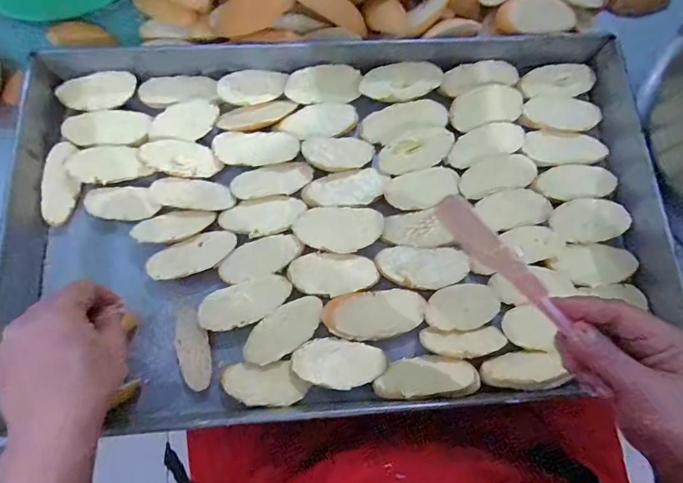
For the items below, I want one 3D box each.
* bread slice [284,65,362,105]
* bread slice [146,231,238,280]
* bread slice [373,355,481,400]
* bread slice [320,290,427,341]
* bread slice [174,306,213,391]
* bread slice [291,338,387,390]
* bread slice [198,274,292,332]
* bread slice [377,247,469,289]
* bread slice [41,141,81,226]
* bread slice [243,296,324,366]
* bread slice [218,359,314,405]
[{"bbox_3d":[-0.020,-0.171,0.432,0.080,0.008,0.040,-2,77,-3],"label":"bread slice"},{"bbox_3d":[-0.144,0.014,0.385,0.083,0.011,0.034,-24,79,-8],"label":"bread slice"},{"bbox_3d":[0.076,0.121,0.359,0.090,0.009,0.043,-7,40,1],"label":"bread slice"},{"bbox_3d":[0.032,0.069,0.374,0.096,0.012,0.044,-5,77,-4],"label":"bread slice"},{"bbox_3d":[-0.139,0.099,0.369,0.032,0.007,0.075,-13,77,-6],"label":"bread slice"},{"bbox_3d":[-0.003,0.113,0.366,0.082,0.006,0.042,10,76,0],"label":"bread slice"},{"bbox_3d":[-0.090,0.057,0.375,0.086,0.011,0.039,-17,78,-7],"label":"bread slice"},{"bbox_3d":[0.080,0.026,0.390,0.087,0.010,0.040,1,76,-3],"label":"bread slice"},{"bbox_3d":[-0.281,-0.061,0.397,0.034,0.012,0.085,-1,76,-3],"label":"bread slice"},{"bbox_3d":[-0.053,0.082,0.371,0.081,0.008,0.039,-33,80,-10],"label":"bread slice"},{"bbox_3d":[-0.068,0.129,0.360,0.075,0.006,0.040,-2,77,-3],"label":"bread slice"}]

